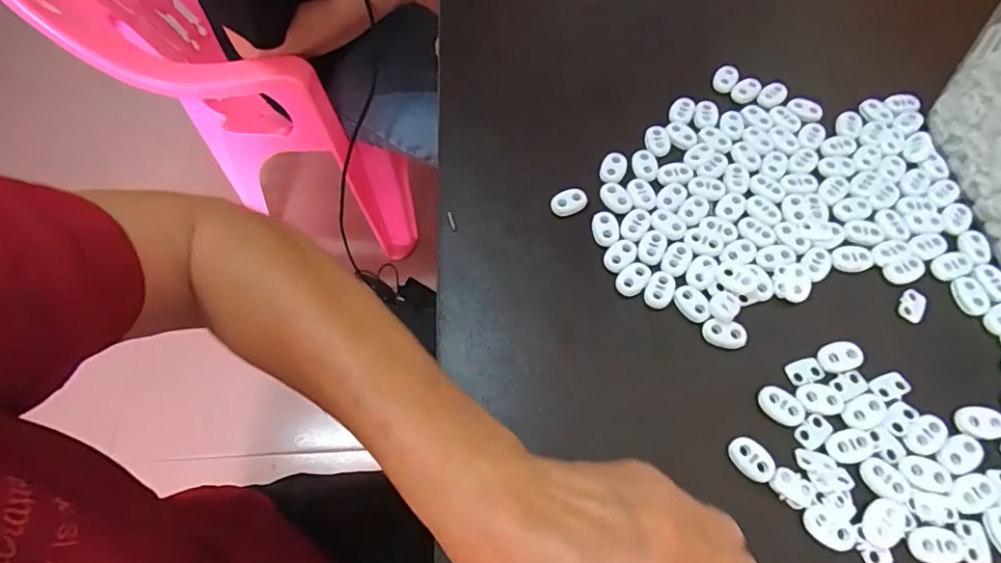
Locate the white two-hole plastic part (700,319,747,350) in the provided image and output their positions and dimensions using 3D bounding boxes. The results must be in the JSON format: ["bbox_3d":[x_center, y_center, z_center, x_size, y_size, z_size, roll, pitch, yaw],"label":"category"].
[{"bbox_3d":[0.121,0.028,0.292,0.023,0.004,0.013,11,64,6],"label":"white two-hole plastic part"}]

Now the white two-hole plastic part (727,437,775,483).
[{"bbox_3d":[0.123,0.087,0.264,0.016,0.004,0.023,-32,67,-14],"label":"white two-hole plastic part"}]

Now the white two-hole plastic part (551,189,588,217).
[{"bbox_3d":[0.042,-0.048,0.333,0.022,0.009,0.013,-16,64,-7],"label":"white two-hole plastic part"}]

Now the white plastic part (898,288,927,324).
[{"bbox_3d":[0.230,0.013,0.301,0.014,0.004,0.019,30,68,15],"label":"white plastic part"}]

